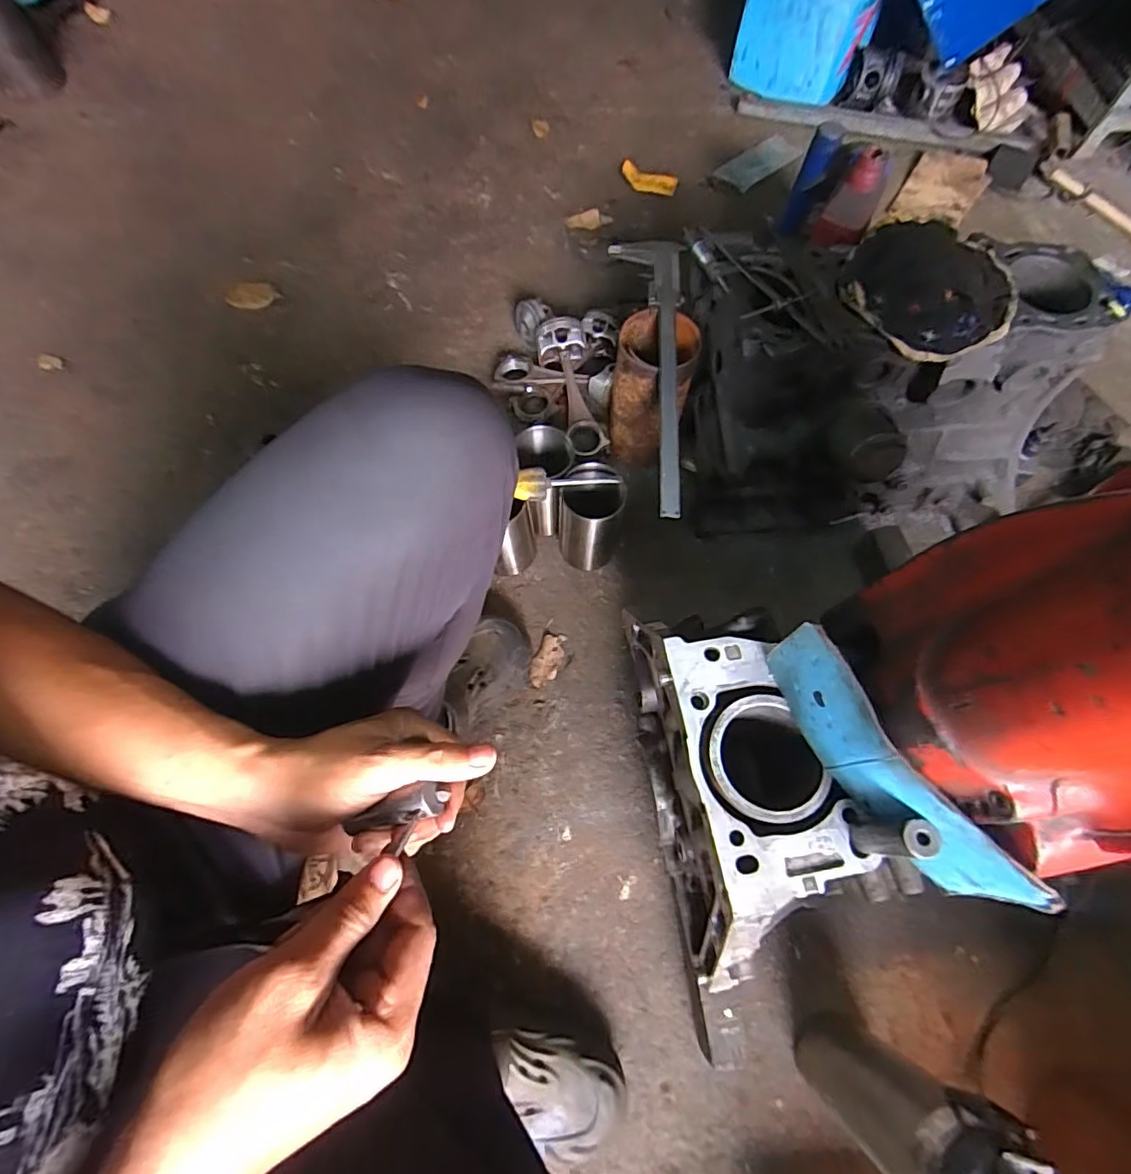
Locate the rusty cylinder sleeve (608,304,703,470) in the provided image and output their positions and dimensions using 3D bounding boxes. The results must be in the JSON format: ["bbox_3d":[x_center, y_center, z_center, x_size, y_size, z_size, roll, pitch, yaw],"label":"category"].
[{"bbox_3d":[0.113,-0.252,0.749,0.097,0.178,0.102,5,69,4],"label":"rusty cylinder sleeve"}]

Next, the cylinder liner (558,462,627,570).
[{"bbox_3d":[0.030,-0.085,0.712,0.081,0.142,0.083,-2,69,1],"label":"cylinder liner"}]

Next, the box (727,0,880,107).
[{"bbox_3d":[0.476,-1.106,1.104,0.243,0.205,0.182,22,71,10],"label":"box"}]

